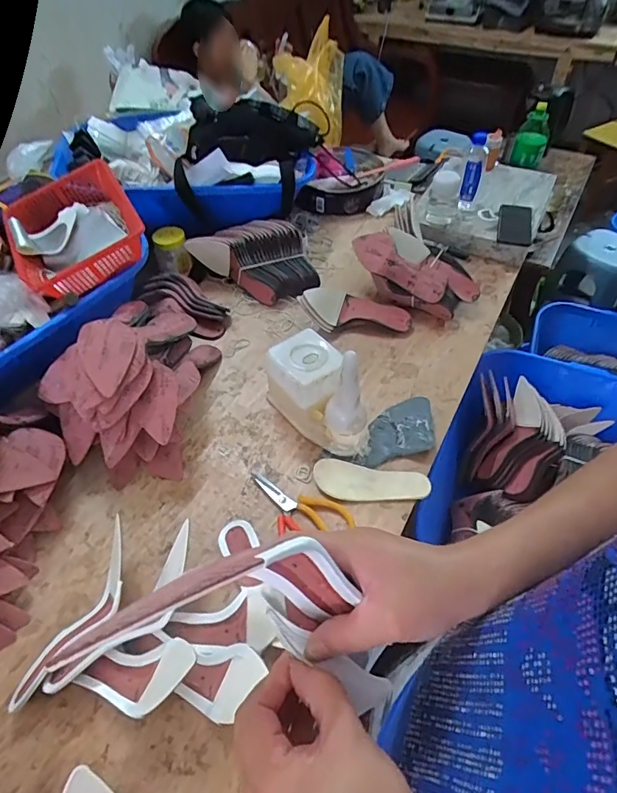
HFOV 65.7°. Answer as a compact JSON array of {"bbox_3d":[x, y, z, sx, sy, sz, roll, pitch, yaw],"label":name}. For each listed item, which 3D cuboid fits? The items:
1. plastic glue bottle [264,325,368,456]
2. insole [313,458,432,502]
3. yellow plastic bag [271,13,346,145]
[{"bbox_3d":[0.021,-0.012,0.804,0.106,0.159,0.194,-29,55,-21],"label":"plastic glue bottle"},{"bbox_3d":[0.100,0.138,0.766,0.182,0.009,0.065,7,50,8],"label":"insole"},{"bbox_3d":[0.000,-0.820,1.283,0.180,0.234,0.334,1,50,3],"label":"yellow plastic bag"}]

